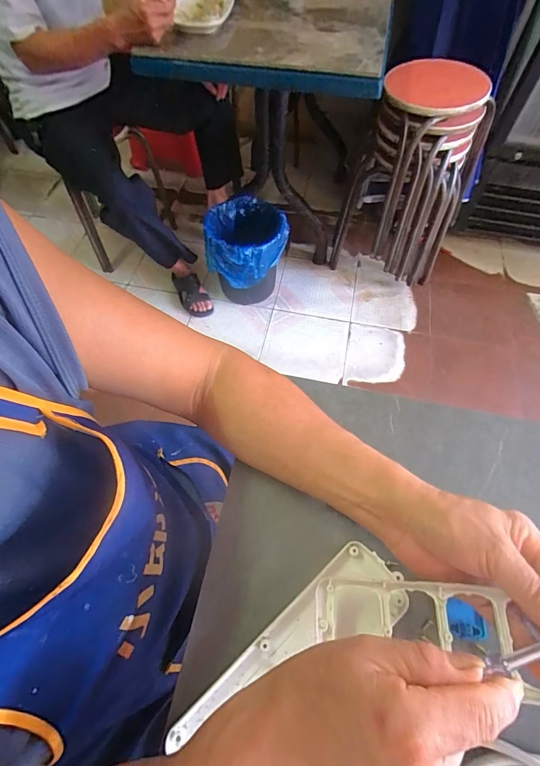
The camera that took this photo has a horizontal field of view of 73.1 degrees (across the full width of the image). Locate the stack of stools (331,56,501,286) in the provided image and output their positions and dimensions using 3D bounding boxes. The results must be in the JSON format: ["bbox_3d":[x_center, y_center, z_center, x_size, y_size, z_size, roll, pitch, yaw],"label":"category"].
[{"bbox_3d":[0.472,-0.652,1.230,0.350,0.601,0.328,30,65,16],"label":"stack of stools"}]

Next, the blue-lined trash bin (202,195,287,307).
[{"bbox_3d":[-0.085,-0.461,1.338,0.268,0.304,0.259,5,61,3],"label":"blue-lined trash bin"}]

